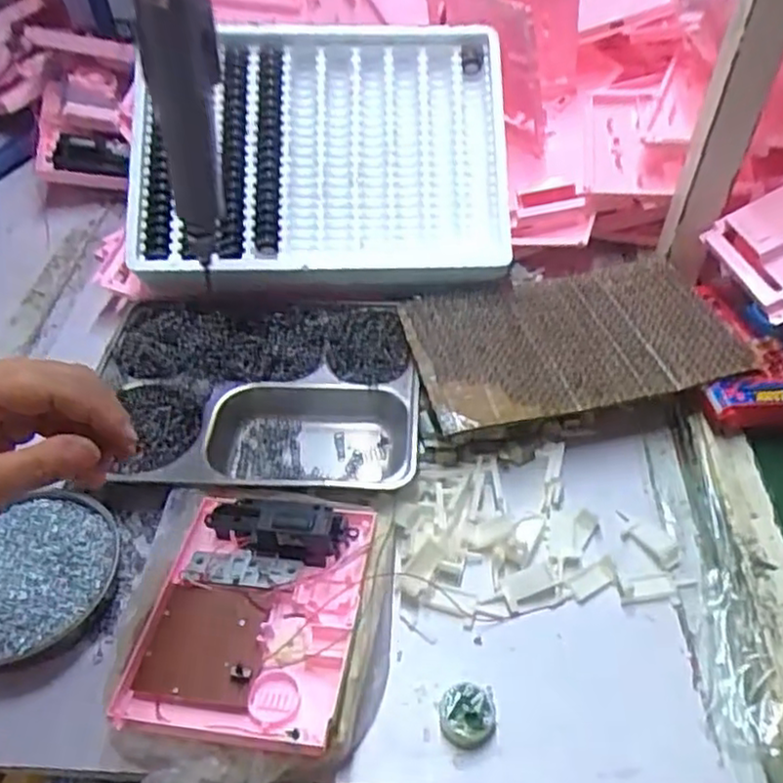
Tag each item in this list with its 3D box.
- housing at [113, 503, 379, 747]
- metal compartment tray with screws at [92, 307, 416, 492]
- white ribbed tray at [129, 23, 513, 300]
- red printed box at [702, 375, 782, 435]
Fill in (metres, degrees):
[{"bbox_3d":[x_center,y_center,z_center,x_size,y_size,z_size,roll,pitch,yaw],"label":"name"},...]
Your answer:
[{"bbox_3d":[-0.090,0.135,0.447,0.132,0.033,0.159,5,48,7],"label":"housing"},{"bbox_3d":[-0.113,0.006,0.601,0.263,0.058,0.201,0,47,2],"label":"metal compartment tray with screws"},{"bbox_3d":[-0.064,-0.226,0.656,0.344,0.043,0.263,-1,82,-7],"label":"white ribbed tray"},{"bbox_3d":[0.315,0.009,0.570,0.123,0.037,0.031,-4,47,-1],"label":"red printed box"}]

